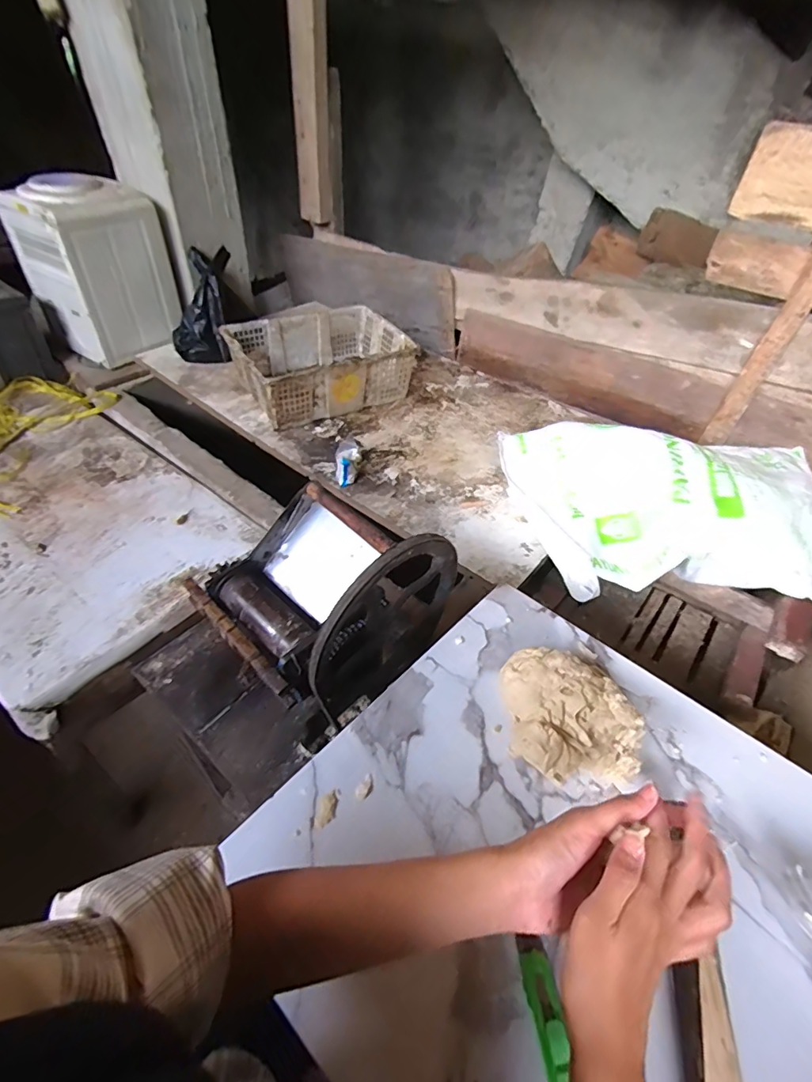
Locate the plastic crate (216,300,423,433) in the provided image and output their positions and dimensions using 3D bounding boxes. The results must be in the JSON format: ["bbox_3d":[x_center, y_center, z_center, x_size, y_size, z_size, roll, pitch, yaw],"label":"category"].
[{"bbox_3d":[-0.249,-0.521,1.442,0.475,0.163,0.334,-23,52,-25],"label":"plastic crate"}]

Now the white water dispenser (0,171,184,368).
[{"bbox_3d":[-0.921,-0.817,1.463,0.291,0.407,0.305,28,50,21],"label":"white water dispenser"}]

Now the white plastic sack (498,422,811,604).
[{"bbox_3d":[0.550,-0.061,1.028,0.650,0.209,0.419,4,45,-1],"label":"white plastic sack"}]

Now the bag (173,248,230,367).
[{"bbox_3d":[-0.629,-0.736,1.499,0.178,0.348,0.108,7,1,2],"label":"bag"}]

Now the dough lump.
[{"bbox_3d":[0.180,0.184,0.533,0.132,0.073,0.137,3,45,-3],"label":"dough lump"}]

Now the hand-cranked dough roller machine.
[{"bbox_3d":[-0.115,0.069,0.688,0.255,0.258,0.286,32,51,24],"label":"hand-cranked dough roller machine"}]

